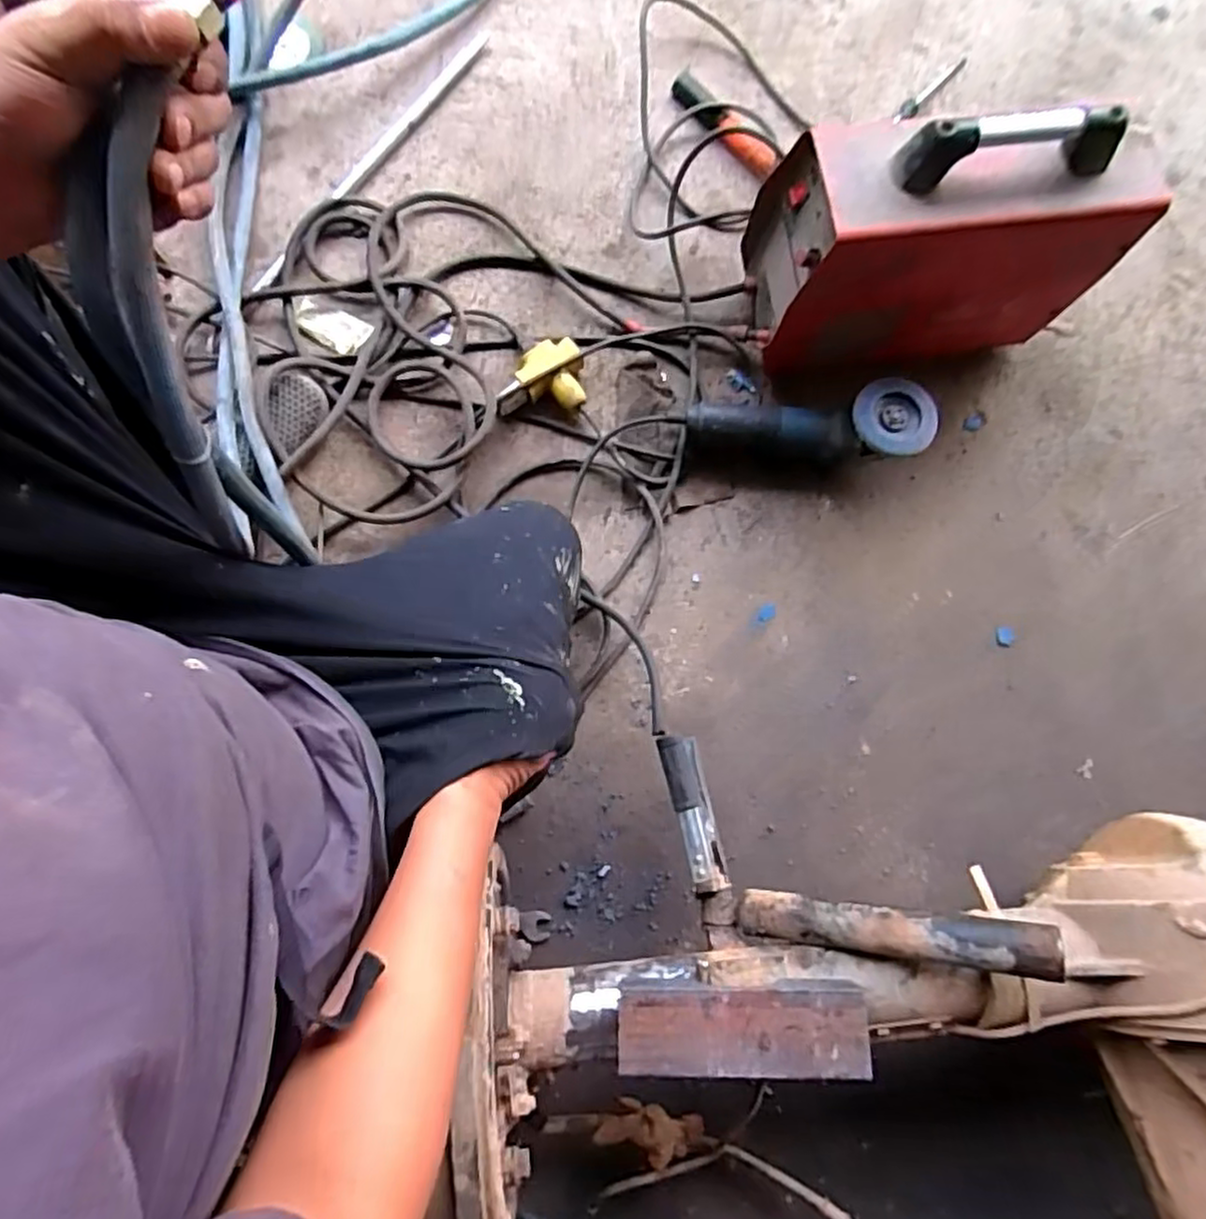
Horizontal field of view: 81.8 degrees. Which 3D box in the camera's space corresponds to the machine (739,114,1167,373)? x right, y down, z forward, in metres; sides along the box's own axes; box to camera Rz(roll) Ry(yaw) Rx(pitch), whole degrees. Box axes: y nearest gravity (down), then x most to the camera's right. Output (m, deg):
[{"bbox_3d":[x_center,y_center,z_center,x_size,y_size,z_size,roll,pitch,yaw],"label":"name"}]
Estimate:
[{"bbox_3d":[0.375,-0.417,0.789,0.364,0.284,0.162,-5,81,-3],"label":"machine"}]

